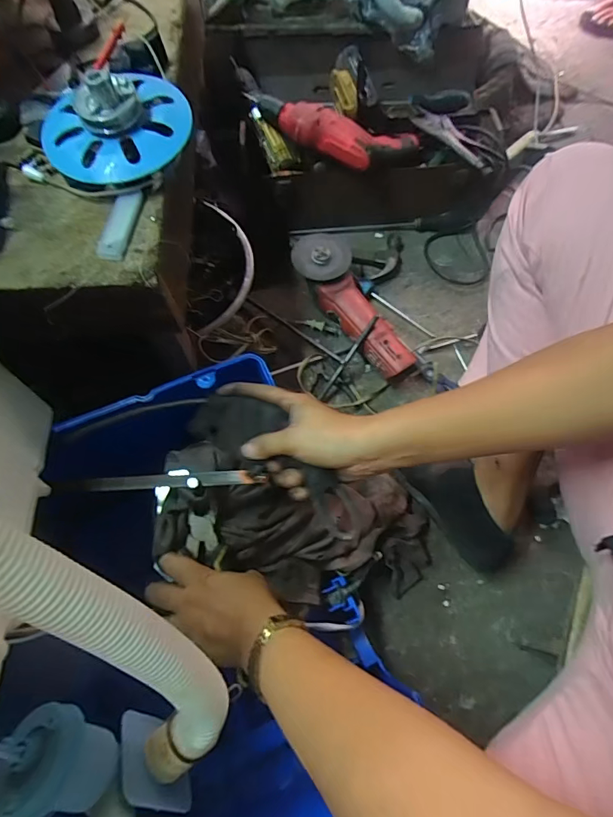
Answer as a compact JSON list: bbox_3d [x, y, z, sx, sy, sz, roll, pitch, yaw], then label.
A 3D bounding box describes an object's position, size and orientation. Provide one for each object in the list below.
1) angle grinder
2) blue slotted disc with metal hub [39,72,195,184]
[{"bbox_3d":[0.081,-0.166,0.730,0.099,0.086,0.284,-29,70,-13],"label":"angle grinder"},{"bbox_3d":[-0.197,-0.301,0.442,0.147,0.073,0.153,0,66,-1],"label":"blue slotted disc with metal hub"}]

